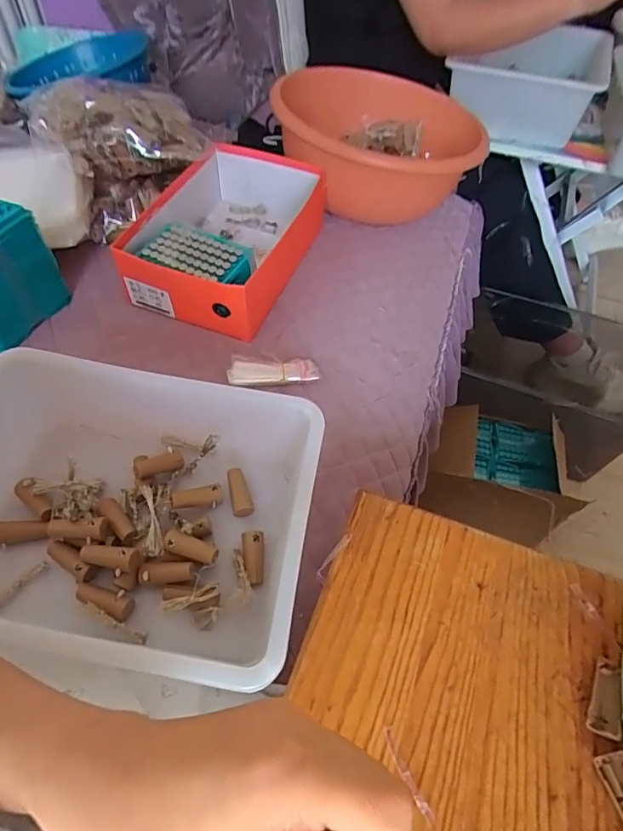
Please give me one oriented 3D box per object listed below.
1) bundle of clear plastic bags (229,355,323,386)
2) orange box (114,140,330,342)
[{"bbox_3d":[-0.047,-0.055,0.607,0.113,0.011,0.039,2,72,-6],"label":"bundle of clear plastic bags"},{"bbox_3d":[-0.113,-0.280,0.720,0.205,0.097,0.323,21,53,12],"label":"orange box"}]

